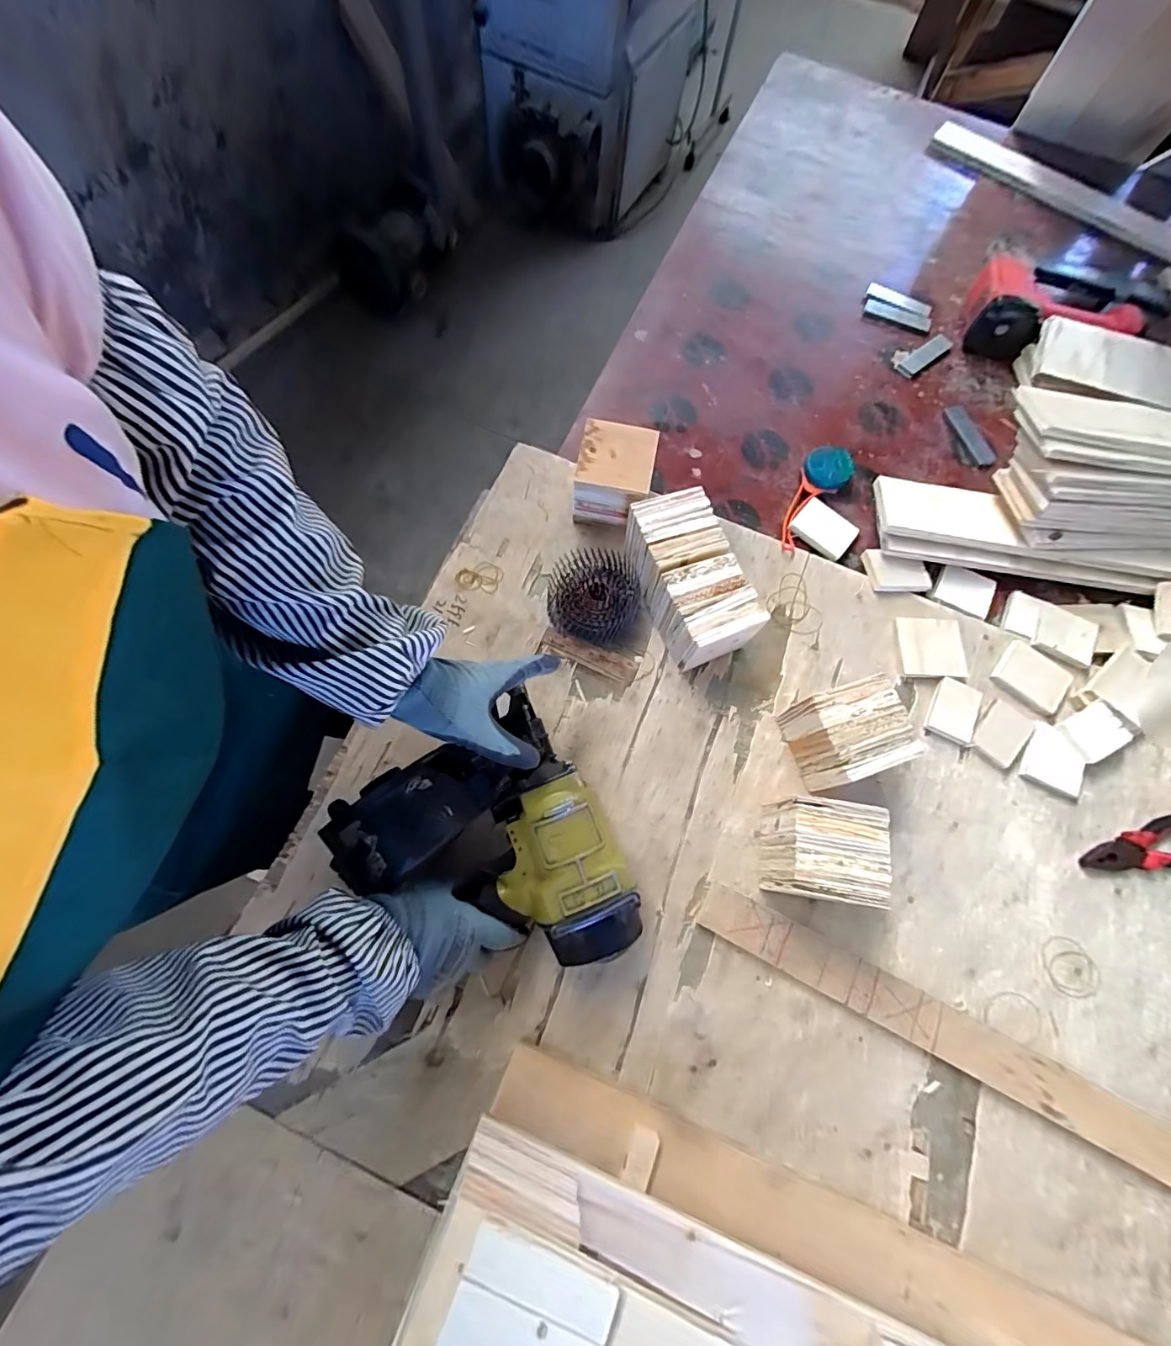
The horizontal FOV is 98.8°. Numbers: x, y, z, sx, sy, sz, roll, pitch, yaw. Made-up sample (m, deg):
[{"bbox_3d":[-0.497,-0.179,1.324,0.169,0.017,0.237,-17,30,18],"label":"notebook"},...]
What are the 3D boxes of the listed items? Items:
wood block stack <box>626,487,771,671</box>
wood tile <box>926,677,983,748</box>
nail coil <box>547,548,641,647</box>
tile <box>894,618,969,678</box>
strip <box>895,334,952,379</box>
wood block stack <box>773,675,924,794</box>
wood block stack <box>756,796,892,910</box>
[{"bbox_3d":[0.122,-0.110,0.607,0.096,0.097,0.185,-22,72,-8],"label":"wood block stack"},{"bbox_3d":[0.445,0.046,0.604,0.050,0.012,0.071,24,72,7],"label":"wood tile"},{"bbox_3d":[0.009,-0.095,0.623,0.113,0.048,0.103,0,71,-1],"label":"nail coil"},{"bbox_3d":[0.432,-0.031,0.626,0.077,0.007,0.076,1,71,-1],"label":"tile"},{"bbox_3d":[0.537,-0.502,0.796,0.100,0.012,0.030,-37,75,-13],"label":"strip"},{"bbox_3d":[0.285,0.067,0.553,0.100,0.089,0.099,-17,72,-7],"label":"wood block stack"},{"bbox_3d":[0.237,0.178,0.508,0.097,0.083,0.094,9,71,2],"label":"wood block stack"}]

